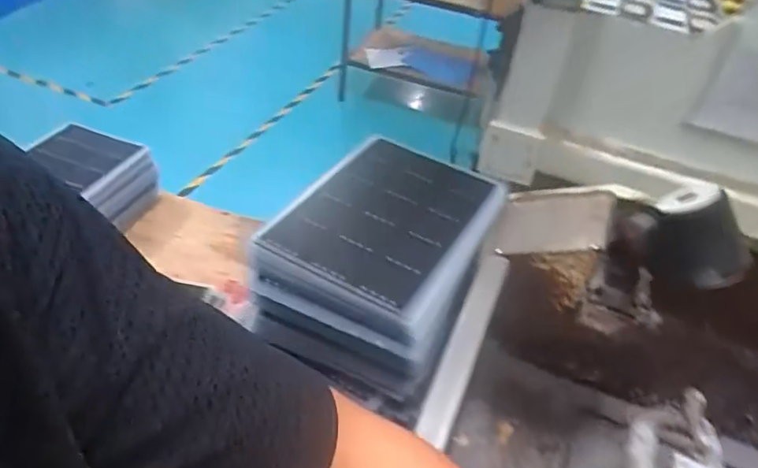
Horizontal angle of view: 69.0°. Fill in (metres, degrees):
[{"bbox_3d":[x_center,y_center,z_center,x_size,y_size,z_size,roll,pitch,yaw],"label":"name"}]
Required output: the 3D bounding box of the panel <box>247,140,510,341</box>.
[{"bbox_3d":[0.015,-0.023,0.649,0.207,0.032,0.294,24,43,18],"label":"panel"}]

